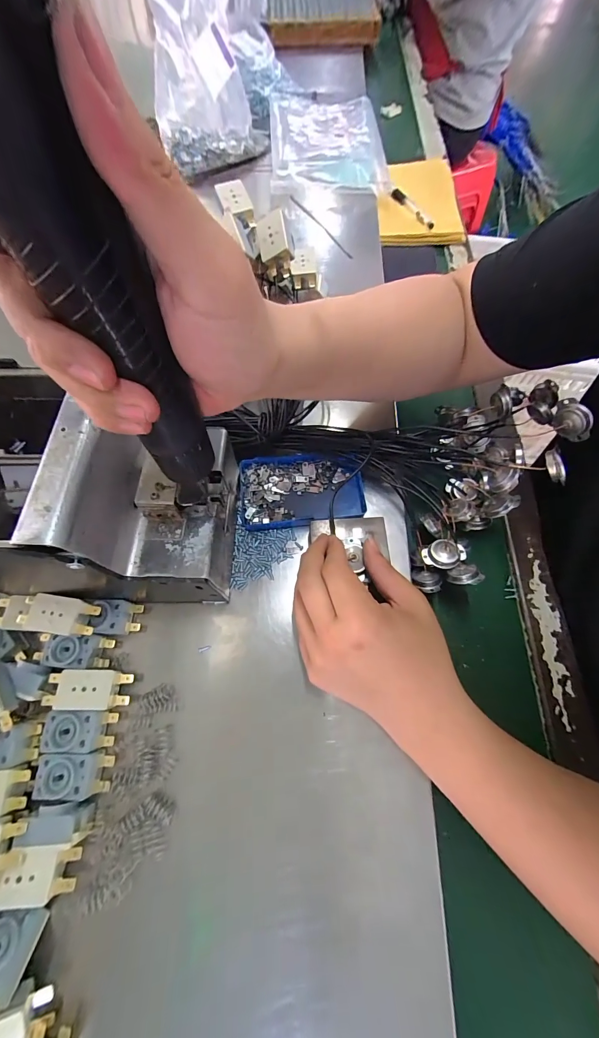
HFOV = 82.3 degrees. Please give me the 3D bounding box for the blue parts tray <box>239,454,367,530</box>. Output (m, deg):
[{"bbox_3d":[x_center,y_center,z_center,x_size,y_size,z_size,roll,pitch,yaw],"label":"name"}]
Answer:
[{"bbox_3d":[0.003,-0.028,0.325,0.115,0.020,0.069,-2,67,-2],"label":"blue parts tray"}]

